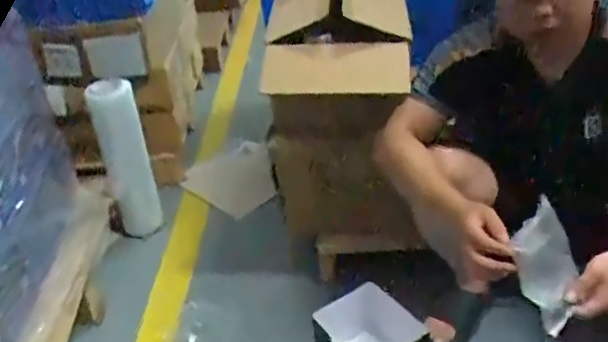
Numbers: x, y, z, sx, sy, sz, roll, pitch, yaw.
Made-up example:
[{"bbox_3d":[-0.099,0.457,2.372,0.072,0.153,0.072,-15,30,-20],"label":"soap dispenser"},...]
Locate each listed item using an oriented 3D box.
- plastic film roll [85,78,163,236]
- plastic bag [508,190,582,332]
[{"bbox_3d":[-0.486,-0.029,1.663,0.116,0.454,0.123,-20,35,-26],"label":"plastic film roll"},{"bbox_3d":[0.390,0.145,0.961,0.087,0.152,0.141,17,36,30],"label":"plastic bag"}]

